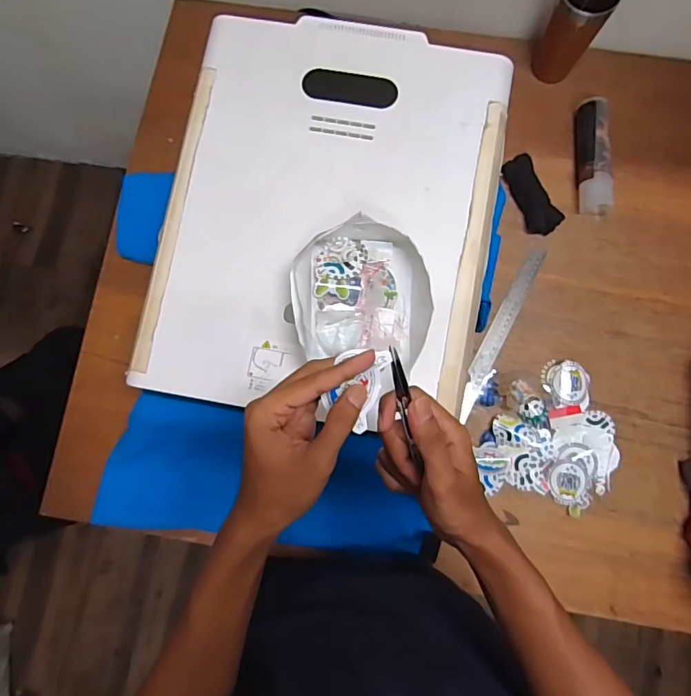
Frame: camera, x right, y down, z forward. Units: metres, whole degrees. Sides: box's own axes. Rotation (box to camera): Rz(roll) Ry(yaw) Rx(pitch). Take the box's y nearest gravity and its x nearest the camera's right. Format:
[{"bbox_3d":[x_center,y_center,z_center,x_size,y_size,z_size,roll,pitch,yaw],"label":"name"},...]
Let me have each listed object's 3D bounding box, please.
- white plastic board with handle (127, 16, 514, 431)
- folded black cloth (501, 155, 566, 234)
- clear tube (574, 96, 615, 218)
[{"bbox_3d":[-0.017,-0.169,0.578,0.397,0.028,0.498,11,84,1],"label":"white plastic board with handle"},{"bbox_3d":[0.290,-0.238,0.730,0.046,0.021,0.127,-25,85,-3],"label":"folded black cloth"},{"bbox_3d":[0.387,-0.299,0.743,0.046,0.057,0.184,-3,84,-1],"label":"clear tube"}]

